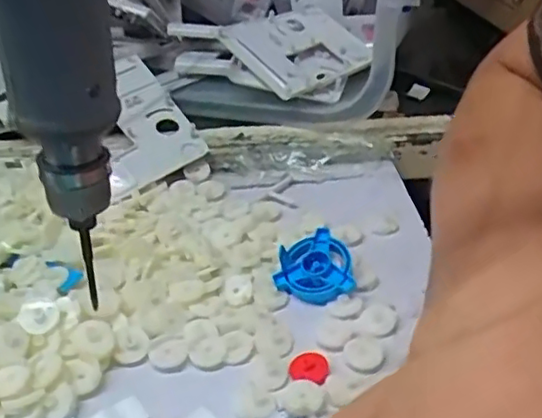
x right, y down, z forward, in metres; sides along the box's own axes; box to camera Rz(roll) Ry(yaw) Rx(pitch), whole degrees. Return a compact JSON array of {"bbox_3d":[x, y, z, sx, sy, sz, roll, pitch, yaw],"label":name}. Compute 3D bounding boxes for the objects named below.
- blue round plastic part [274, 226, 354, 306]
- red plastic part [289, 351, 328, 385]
[{"bbox_3d":[0.030,0.041,0.435,0.053,0.014,0.050,-32,56,-12],"label":"blue round plastic part"},{"bbox_3d":[0.023,0.092,0.377,0.022,0.004,0.024,7,34,8],"label":"red plastic part"}]

